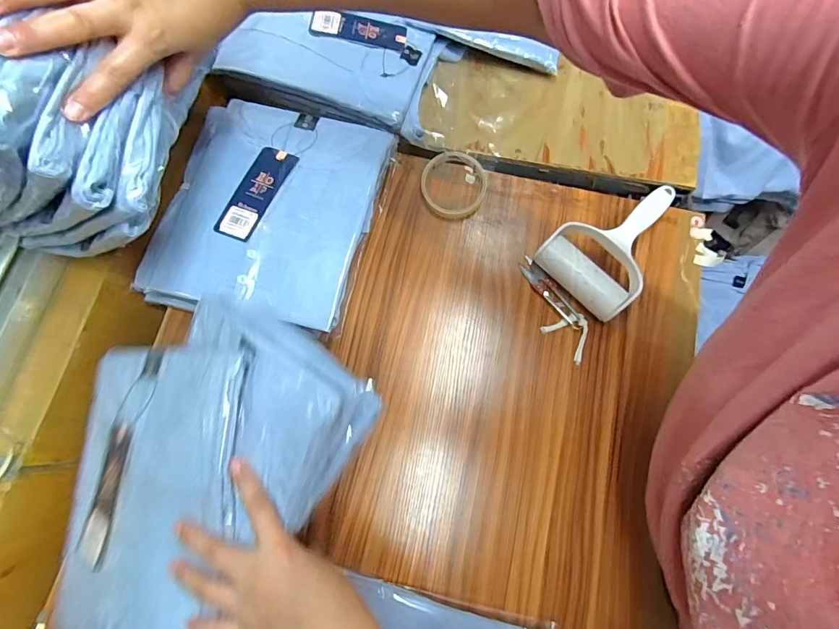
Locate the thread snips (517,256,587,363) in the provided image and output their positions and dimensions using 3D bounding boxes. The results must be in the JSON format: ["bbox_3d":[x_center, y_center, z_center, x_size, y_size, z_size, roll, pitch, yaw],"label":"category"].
[{"bbox_3d":[0.153,-0.007,0.484,0.045,0.016,0.128,-36,76,-9],"label":"thread snips"}]

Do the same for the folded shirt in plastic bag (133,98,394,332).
[{"bbox_3d":[-0.171,-0.124,0.472,0.235,0.029,0.254,10,75,4],"label":"folded shirt in plastic bag"}]

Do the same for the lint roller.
[{"bbox_3d":[0.239,-0.090,0.488,0.188,0.044,0.116,-43,78,-10],"label":"lint roller"}]

